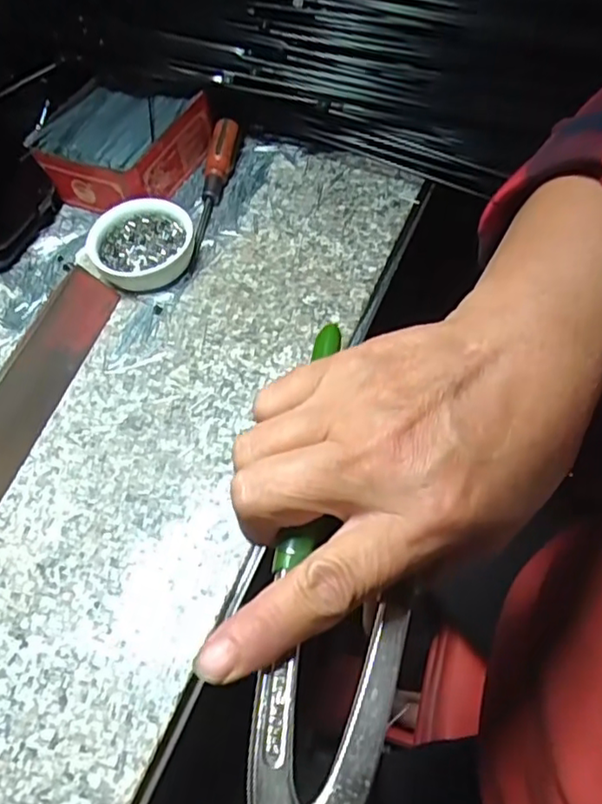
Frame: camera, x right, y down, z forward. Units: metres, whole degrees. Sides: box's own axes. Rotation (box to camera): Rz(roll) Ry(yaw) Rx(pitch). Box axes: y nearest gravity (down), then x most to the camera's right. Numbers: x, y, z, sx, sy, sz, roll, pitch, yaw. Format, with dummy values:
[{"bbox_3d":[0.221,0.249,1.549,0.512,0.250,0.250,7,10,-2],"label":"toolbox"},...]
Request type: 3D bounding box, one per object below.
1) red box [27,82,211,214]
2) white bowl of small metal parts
[{"bbox_3d":[-0.141,-0.203,0.485,0.110,0.036,0.112,21,62,17],"label":"red box"},{"bbox_3d":[-0.111,-0.110,0.437,0.072,0.029,0.064,-10,58,-2],"label":"white bowl of small metal parts"}]

